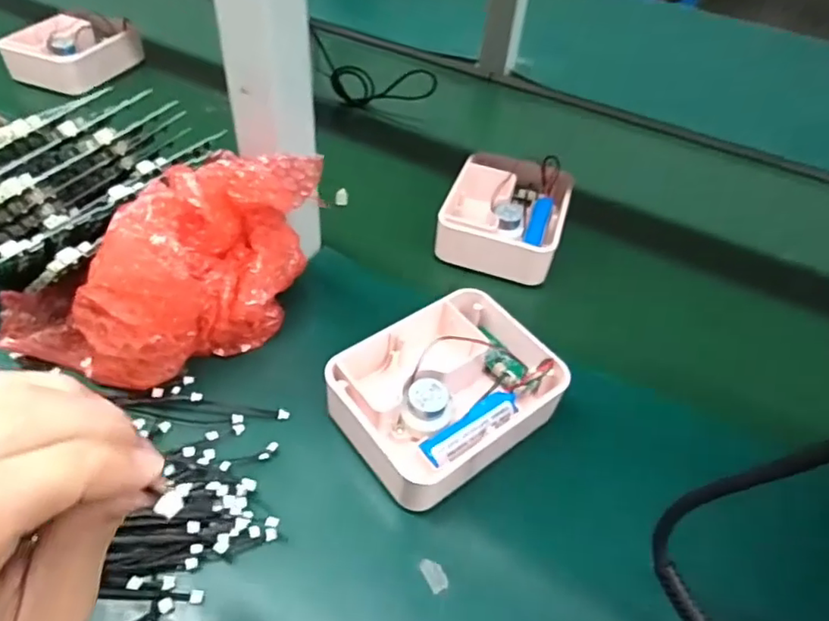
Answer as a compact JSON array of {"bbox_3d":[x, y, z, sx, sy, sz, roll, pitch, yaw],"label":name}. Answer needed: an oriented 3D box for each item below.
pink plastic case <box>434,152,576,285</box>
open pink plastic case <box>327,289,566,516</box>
[{"bbox_3d":[0.082,-0.088,0.514,0.100,0.044,0.119,16,48,10],"label":"pink plastic case"},{"bbox_3d":[0.022,0.050,0.369,0.129,0.042,0.100,-27,54,-27],"label":"open pink plastic case"}]

